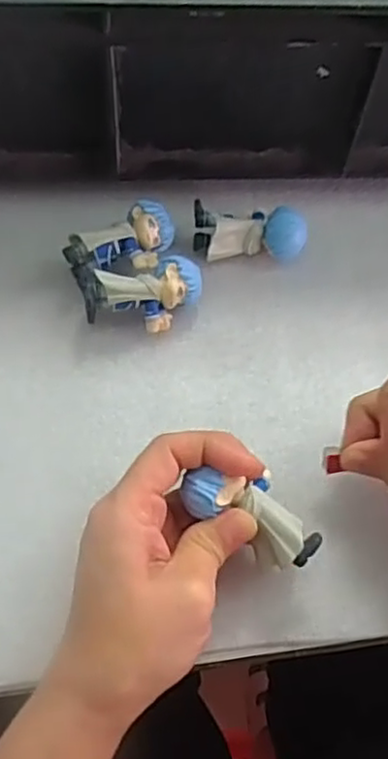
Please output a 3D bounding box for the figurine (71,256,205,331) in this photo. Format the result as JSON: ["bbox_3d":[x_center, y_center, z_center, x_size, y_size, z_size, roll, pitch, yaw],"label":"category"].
[{"bbox_3d":[-0.029,-0.046,0.364,0.065,0.032,0.034,-1,64,-4],"label":"figurine"}]

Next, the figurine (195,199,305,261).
[{"bbox_3d":[0.031,-0.082,0.390,0.061,0.026,0.030,0,64,-3],"label":"figurine"}]

